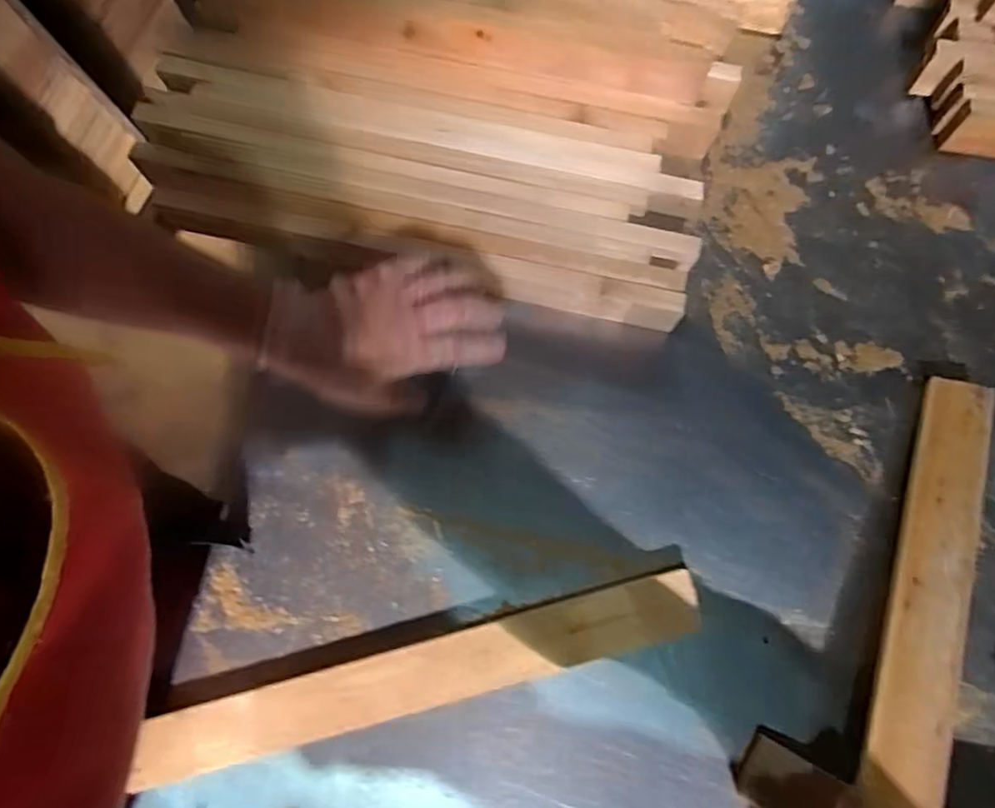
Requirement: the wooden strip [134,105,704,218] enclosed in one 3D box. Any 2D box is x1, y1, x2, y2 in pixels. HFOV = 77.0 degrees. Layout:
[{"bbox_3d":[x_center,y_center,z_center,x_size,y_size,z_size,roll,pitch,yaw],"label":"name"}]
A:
[{"bbox_3d":[-0.076,-0.233,0.608,0.541,0.034,0.031,9,76,3],"label":"wooden strip"}]

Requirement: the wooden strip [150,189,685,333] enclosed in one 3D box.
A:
[{"bbox_3d":[-0.077,-0.132,0.589,0.488,0.055,0.030,11,76,3],"label":"wooden strip"}]

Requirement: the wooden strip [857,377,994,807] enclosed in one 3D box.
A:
[{"bbox_3d":[0.347,0.147,0.499,0.061,0.018,0.369,21,70,6],"label":"wooden strip"}]

